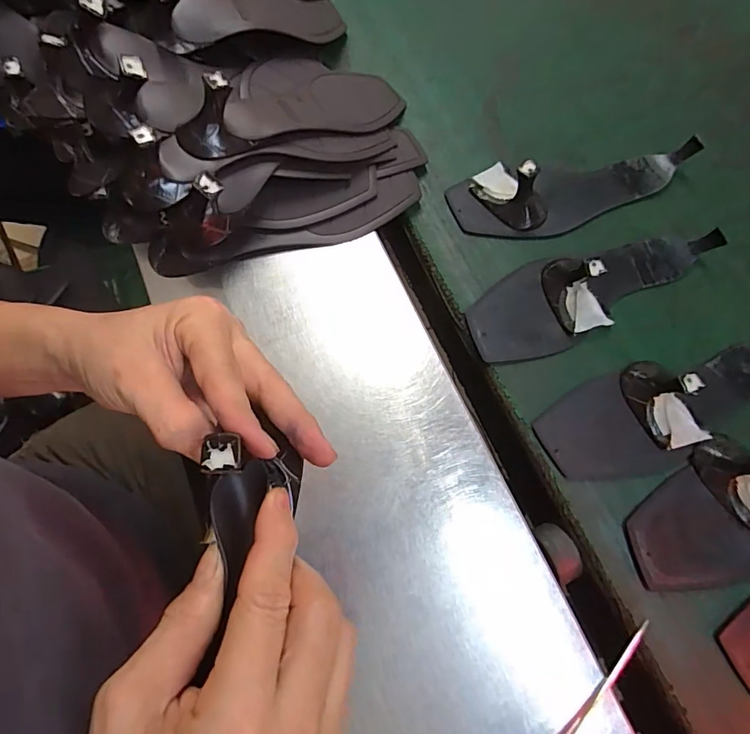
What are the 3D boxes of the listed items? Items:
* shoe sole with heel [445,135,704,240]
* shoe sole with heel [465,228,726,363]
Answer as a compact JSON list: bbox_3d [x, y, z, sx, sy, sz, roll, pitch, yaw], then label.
[{"bbox_3d":[0.186,-0.170,0.431,0.241,0.048,0.085,-15,71,-7],"label":"shoe sole with heel"},{"bbox_3d":[0.189,-0.077,0.399,0.232,0.043,0.075,-23,72,-9],"label":"shoe sole with heel"}]

